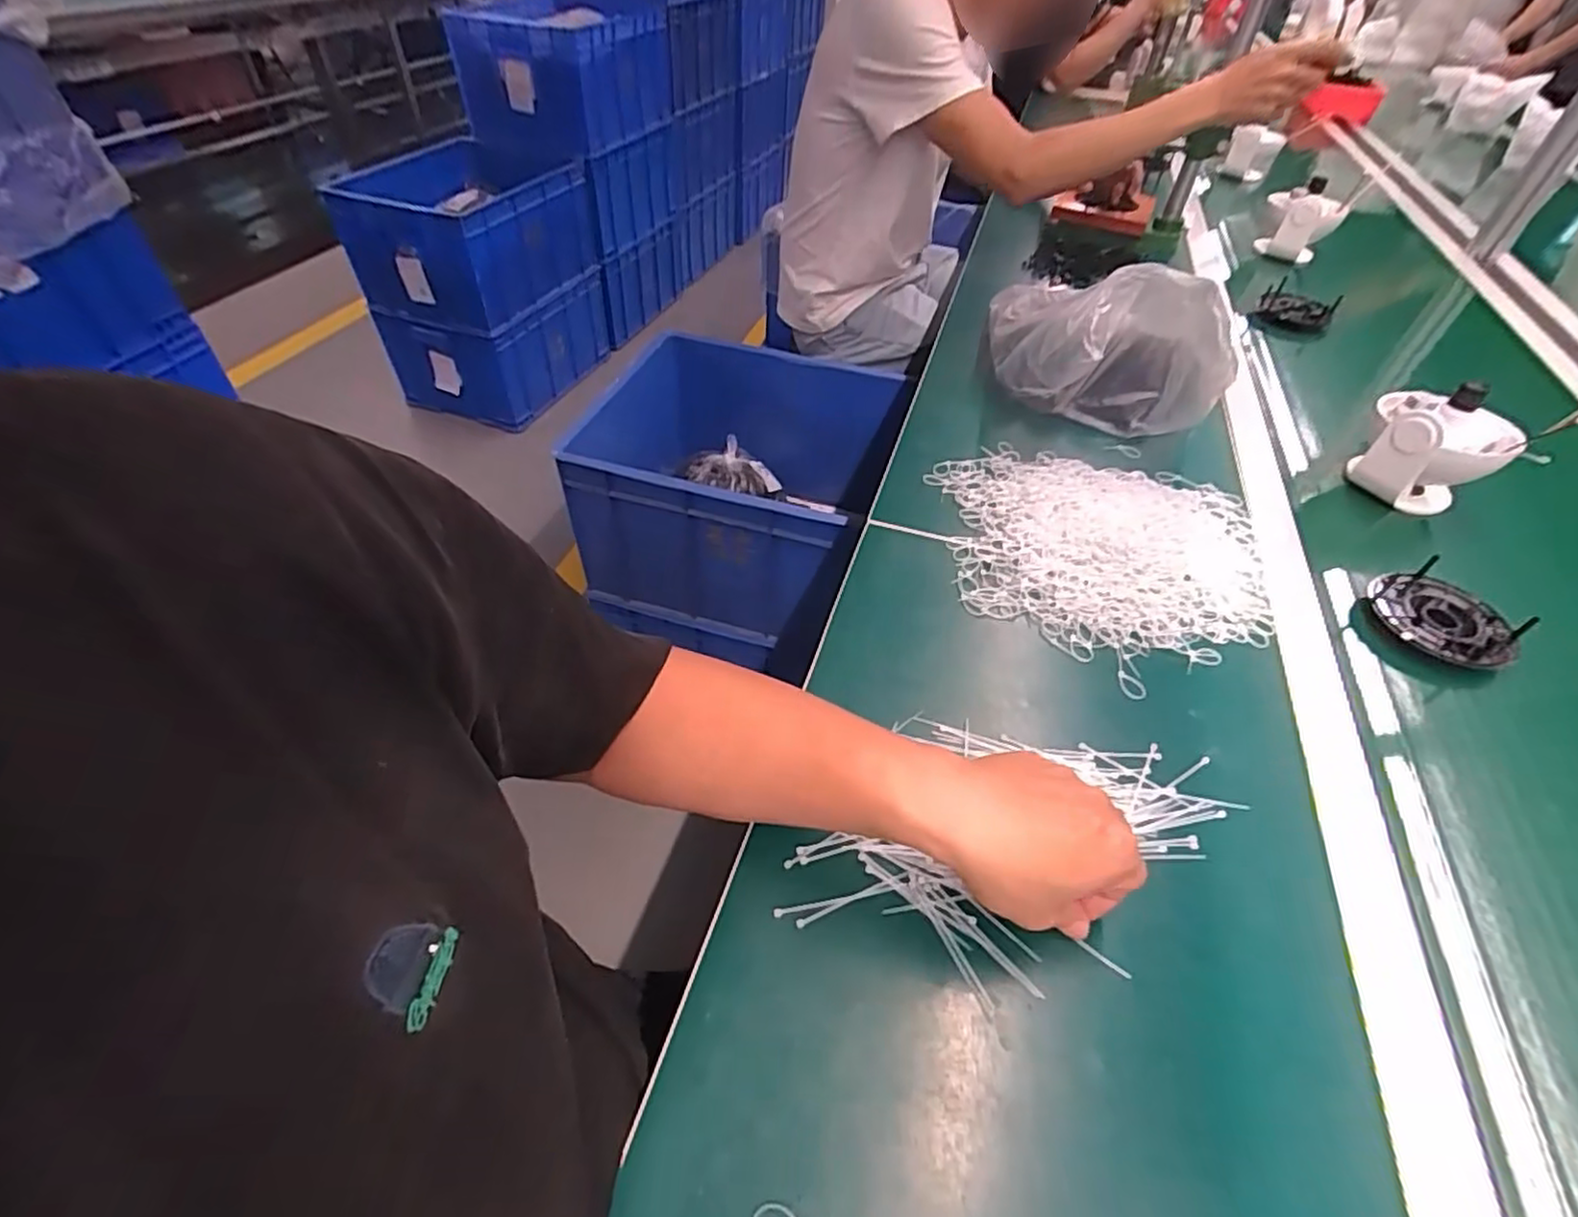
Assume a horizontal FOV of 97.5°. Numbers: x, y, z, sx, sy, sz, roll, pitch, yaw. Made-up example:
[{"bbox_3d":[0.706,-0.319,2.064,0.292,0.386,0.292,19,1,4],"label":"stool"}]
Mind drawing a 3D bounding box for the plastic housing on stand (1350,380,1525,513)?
[{"bbox_3d":[0.623,-0.156,0.678,0.087,0.108,0.117,-33,55,-30],"label":"plastic housing on stand"}]

